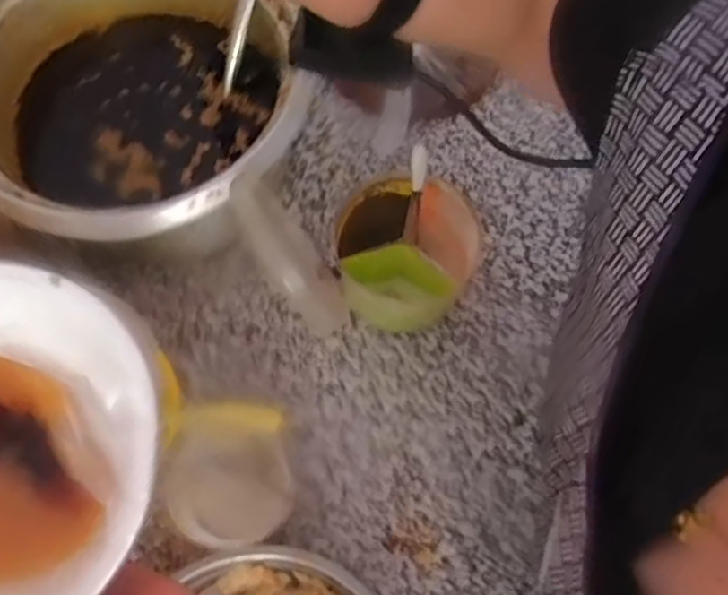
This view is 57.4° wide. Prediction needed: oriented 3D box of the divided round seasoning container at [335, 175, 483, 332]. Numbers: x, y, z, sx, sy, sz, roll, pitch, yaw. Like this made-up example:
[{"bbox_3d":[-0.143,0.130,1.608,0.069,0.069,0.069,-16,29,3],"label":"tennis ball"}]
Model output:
[{"bbox_3d":[0.034,-0.031,0.567,0.113,0.092,0.116,0,70,0],"label":"divided round seasoning container"}]

